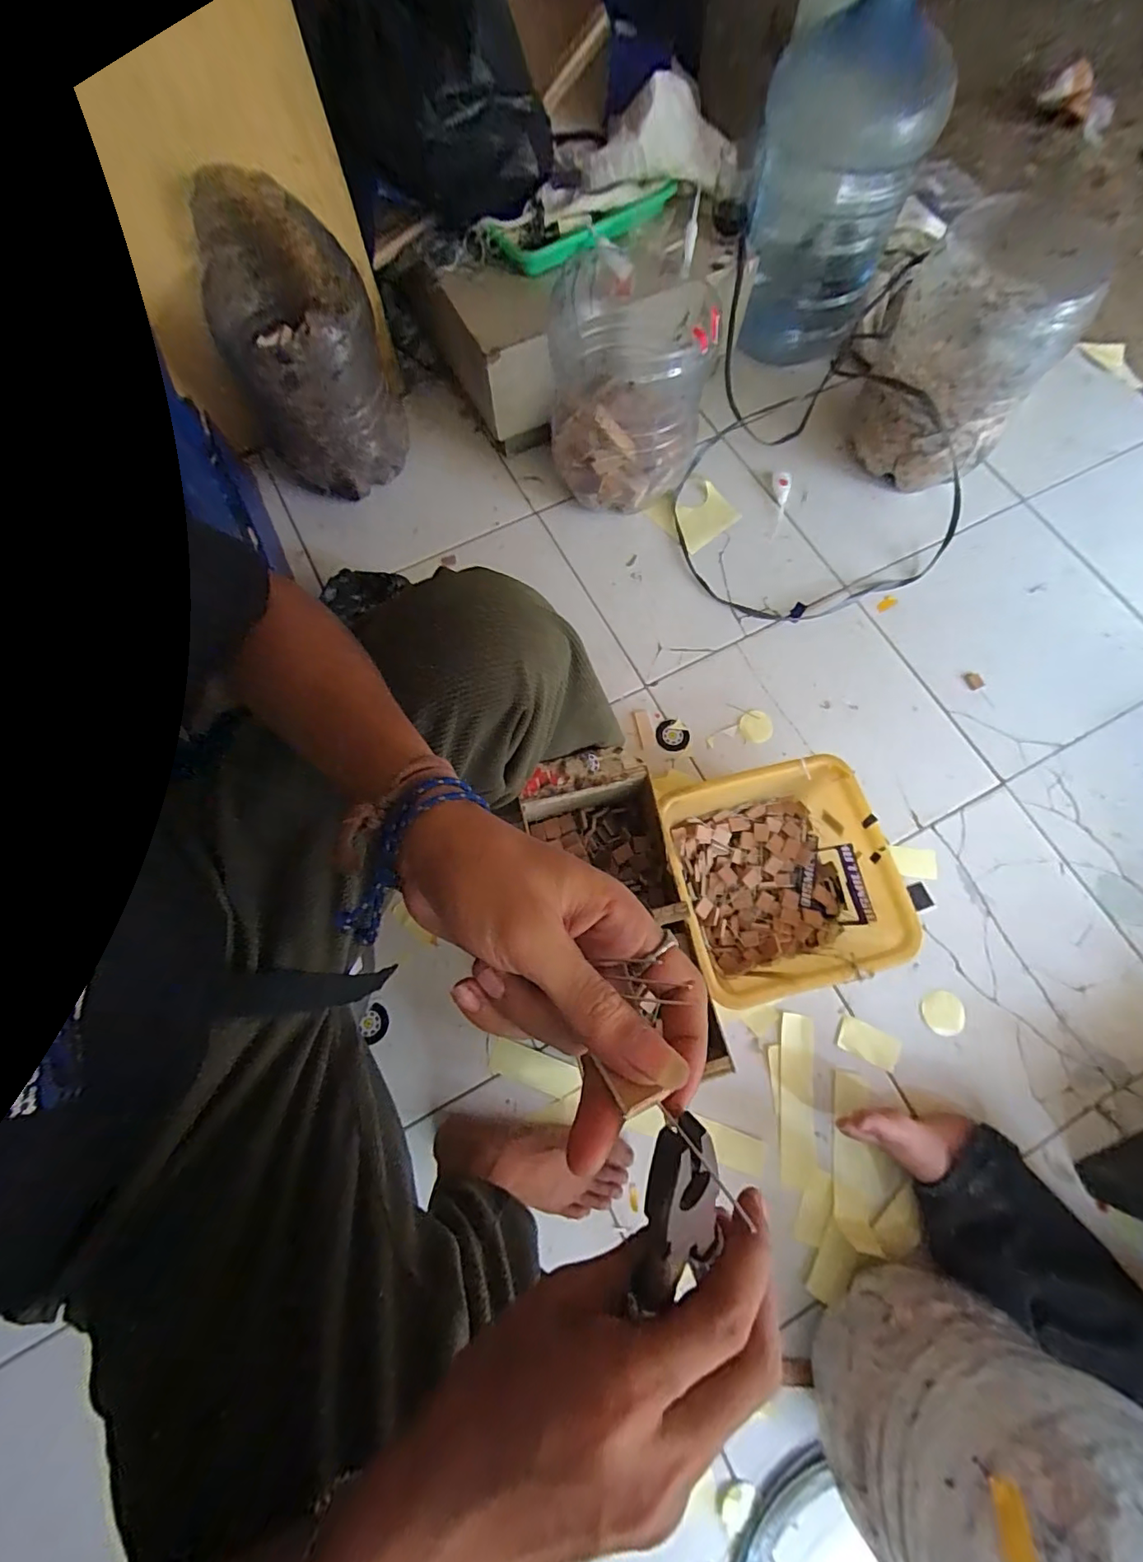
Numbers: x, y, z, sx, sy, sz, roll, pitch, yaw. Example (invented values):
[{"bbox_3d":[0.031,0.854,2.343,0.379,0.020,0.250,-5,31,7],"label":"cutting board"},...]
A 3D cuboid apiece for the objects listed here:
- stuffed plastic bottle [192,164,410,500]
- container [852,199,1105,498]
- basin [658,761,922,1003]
[{"bbox_3d":[-0.405,-0.656,0.831,0.226,0.313,0.256,-21,73,-5],"label":"stuffed plastic bottle"},{"bbox_3d":[0.631,-0.685,0.886,0.240,0.336,0.238,22,74,8],"label":"container"},{"bbox_3d":[0.280,0.130,0.726,0.252,0.118,0.276,-17,73,-4],"label":"basin"}]

